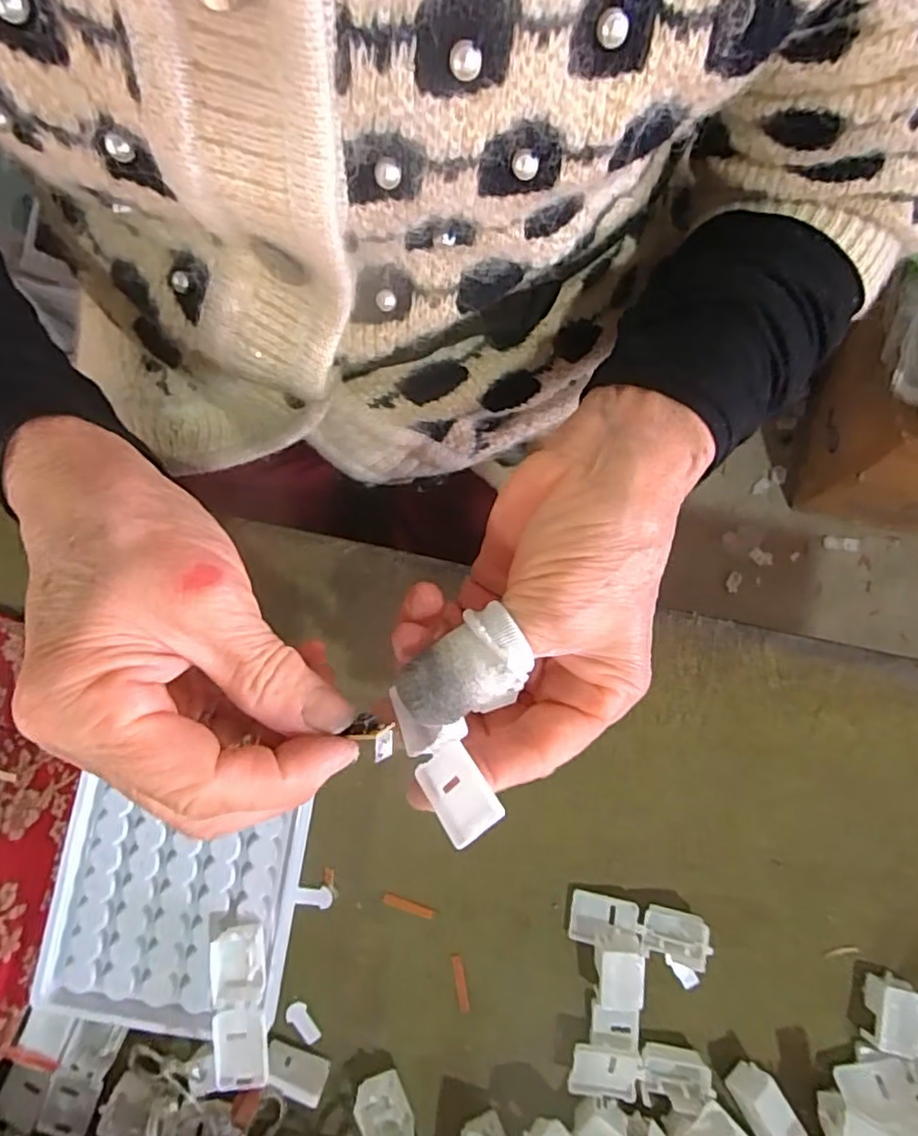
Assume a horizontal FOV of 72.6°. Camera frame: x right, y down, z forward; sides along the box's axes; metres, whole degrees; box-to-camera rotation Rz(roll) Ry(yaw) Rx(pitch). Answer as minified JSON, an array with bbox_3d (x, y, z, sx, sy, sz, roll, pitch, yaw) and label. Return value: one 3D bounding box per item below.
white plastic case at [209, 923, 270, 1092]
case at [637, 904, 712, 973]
[{"bbox_3d":[-0.086,0.171,0.244,0.020,0.012,0.055,-7,81,-1],"label":"white plastic case"},{"bbox_3d":[0.090,0.155,0.261,0.026,0.013,0.019,12,81,2],"label":"case"}]

